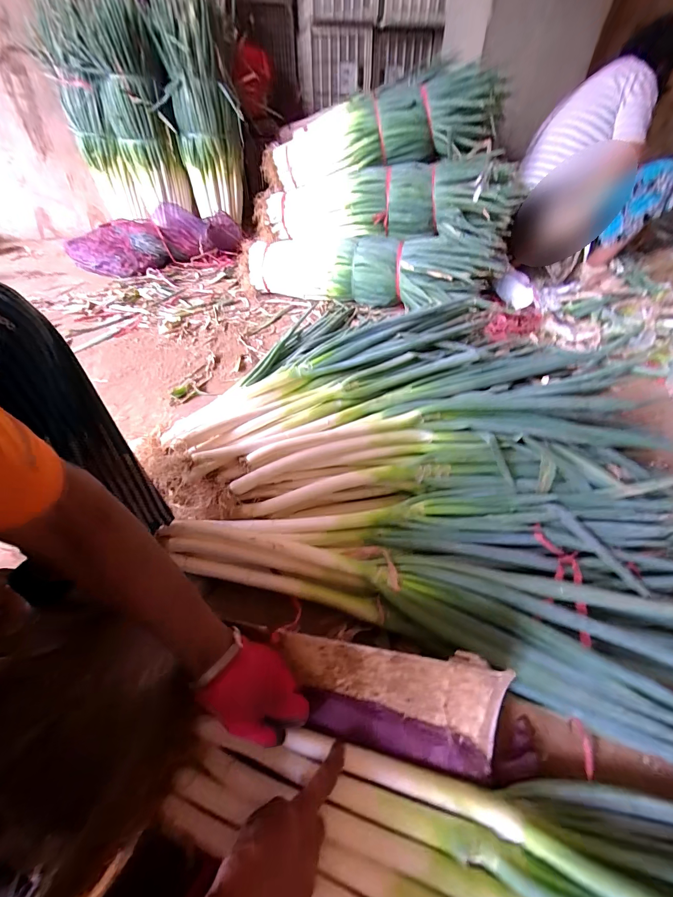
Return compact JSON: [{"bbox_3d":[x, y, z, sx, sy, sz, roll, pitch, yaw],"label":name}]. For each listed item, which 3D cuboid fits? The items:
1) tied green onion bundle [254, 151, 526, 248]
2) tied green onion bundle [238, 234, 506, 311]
[{"bbox_3d":[0.142,-0.870,1.207,0.903,0.231,0.236,7,45,7],"label":"tied green onion bundle"},{"bbox_3d":[0.073,-0.655,1.259,0.962,0.205,0.196,13,48,15],"label":"tied green onion bundle"}]

